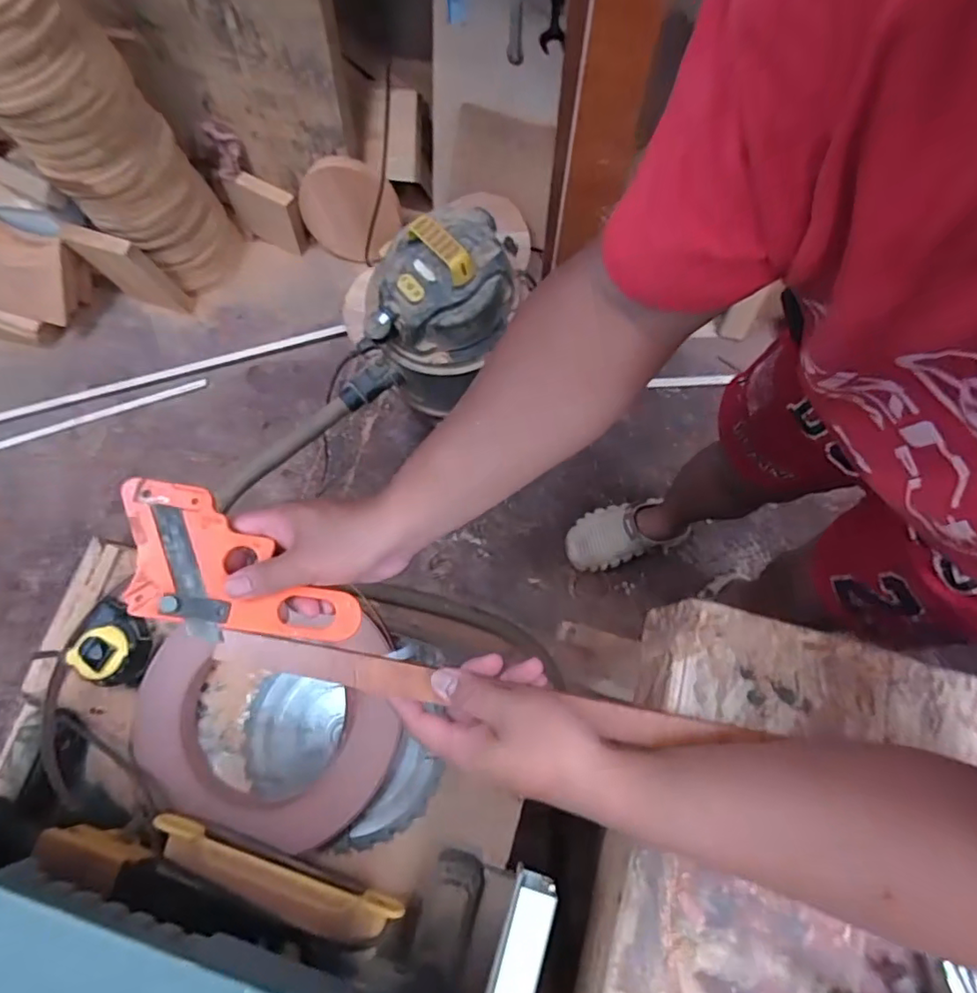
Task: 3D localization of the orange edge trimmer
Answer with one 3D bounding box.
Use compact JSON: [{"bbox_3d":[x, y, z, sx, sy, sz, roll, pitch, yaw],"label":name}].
[{"bbox_3d":[-0.185,0.060,0.395,0.183,0.012,0.084,32,78,0],"label":"orange edge trimmer"}]

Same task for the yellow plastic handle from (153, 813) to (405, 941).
[{"bbox_3d":[-0.216,0.384,0.566,0.255,0.025,0.043,17,77,7],"label":"yellow plastic handle"}]

